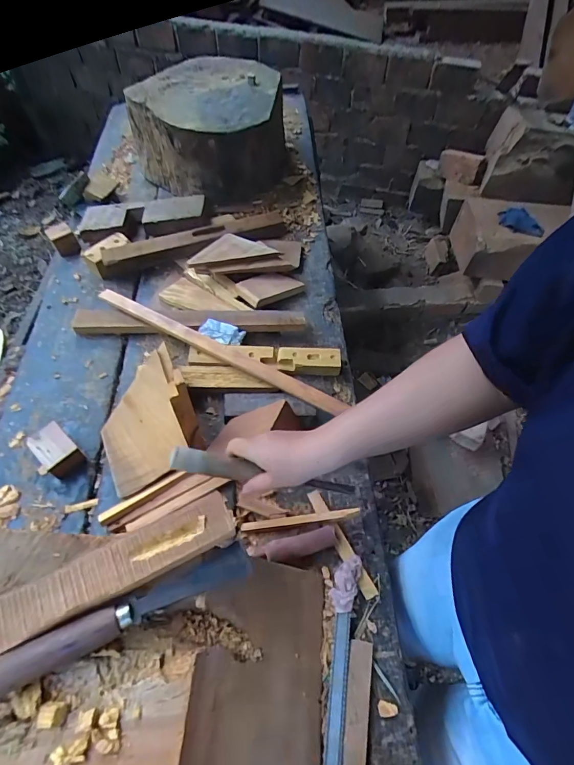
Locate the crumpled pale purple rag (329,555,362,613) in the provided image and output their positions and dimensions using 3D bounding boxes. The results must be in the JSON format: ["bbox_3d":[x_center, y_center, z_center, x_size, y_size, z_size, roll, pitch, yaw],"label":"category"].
[{"bbox_3d":[0.083,0.279,0.561,0.032,0.021,0.071,19,58,10],"label":"crumpled pale purple rag"}]

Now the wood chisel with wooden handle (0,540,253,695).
[{"bbox_3d":[-0.161,0.235,0.410,0.258,0.028,0.033,-22,60,-17],"label":"wood chisel with wooden handle"}]

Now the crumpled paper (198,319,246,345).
[{"bbox_3d":[-0.128,-0.100,0.796,0.085,0.013,0.042,15,79,-2],"label":"crumpled paper"}]

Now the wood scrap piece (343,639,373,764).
[{"bbox_3d":[0.088,0.399,0.496,0.029,0.008,0.135,10,56,3],"label":"wood scrap piece"}]

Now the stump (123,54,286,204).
[{"bbox_3d":[-0.194,-0.660,1.039,0.392,0.236,0.312,-11,58,-10],"label":"stump"}]

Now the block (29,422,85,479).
[{"bbox_3d":[-0.378,0.113,0.661,0.087,0.045,0.055,37,63,22],"label":"block"}]

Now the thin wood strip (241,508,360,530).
[{"bbox_3d":[0.019,0.208,0.607,0.177,0.010,0.014,-9,54,4],"label":"thin wood strip"}]

